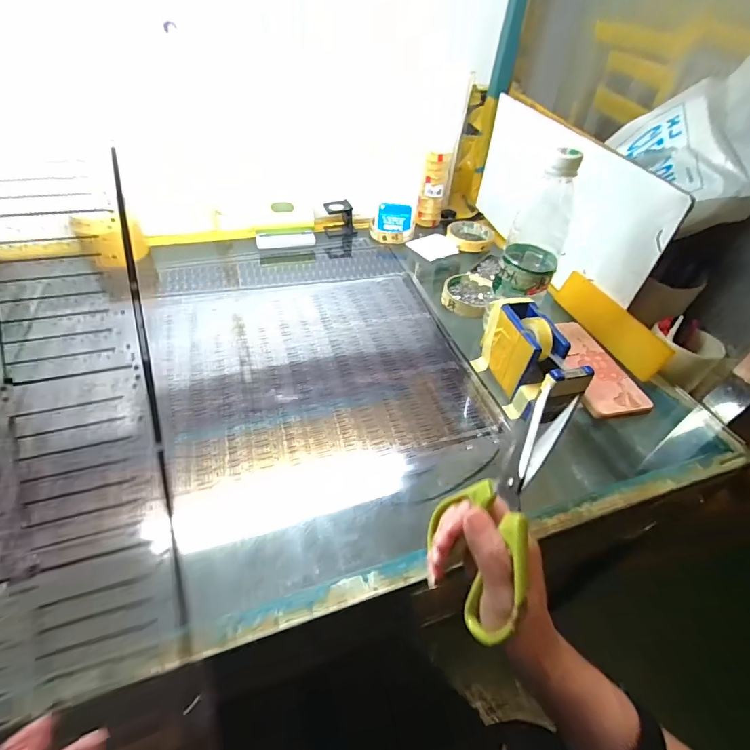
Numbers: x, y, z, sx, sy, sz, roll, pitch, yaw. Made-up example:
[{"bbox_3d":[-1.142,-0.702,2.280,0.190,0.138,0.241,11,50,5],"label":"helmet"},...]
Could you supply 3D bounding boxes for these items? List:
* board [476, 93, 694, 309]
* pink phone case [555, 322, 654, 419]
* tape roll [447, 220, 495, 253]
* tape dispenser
[{"bbox_3d":[0.278,-0.271,0.624,0.013,0.194,0.415,-10,48,-12],"label":"board"},{"bbox_3d":[0.278,-0.012,0.506,0.068,0.014,0.168,-2,45,-7],"label":"pink phone case"},{"bbox_3d":[0.179,-0.261,0.747,0.092,0.019,0.103,17,46,11],"label":"tape roll"},{"bbox_3d":[0.170,-0.013,0.447,0.053,0.087,0.143,-8,46,-13],"label":"tape dispenser"}]

